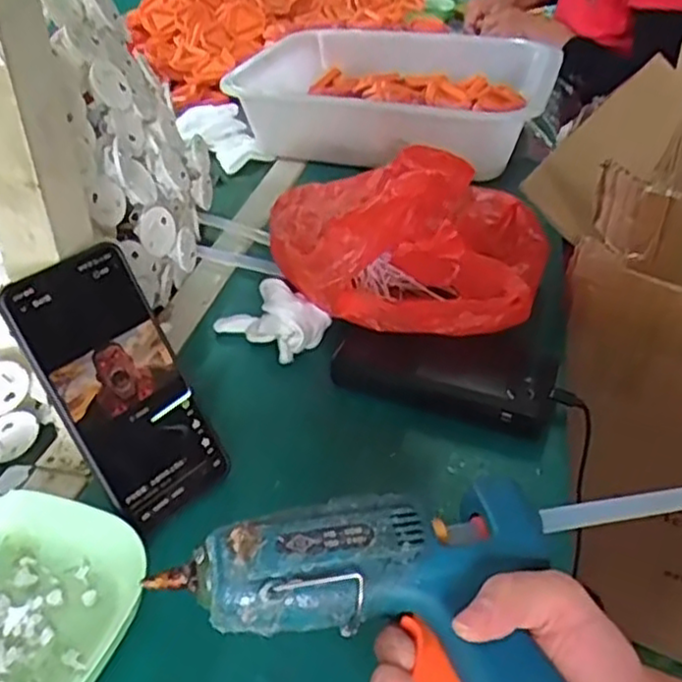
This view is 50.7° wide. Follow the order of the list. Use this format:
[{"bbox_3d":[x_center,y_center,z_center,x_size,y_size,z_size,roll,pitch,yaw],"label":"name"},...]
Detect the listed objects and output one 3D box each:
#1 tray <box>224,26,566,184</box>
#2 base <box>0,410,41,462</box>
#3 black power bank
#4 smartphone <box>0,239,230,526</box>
[{"bbox_3d":[0.078,-0.324,0.934,0.382,0.092,0.338,12,38,20],"label":"tray"},{"bbox_3d":[-0.224,0.064,0.488,0.038,0.031,0.006,-31,44,-33],"label":"base"},{"bbox_3d":[0.075,0.019,0.526,0.157,0.033,0.071,14,39,22],"label":"black power bank"},{"bbox_3d":[-0.128,0.027,0.426,0.011,0.162,0.077,-9,22,49],"label":"smartphone"}]

